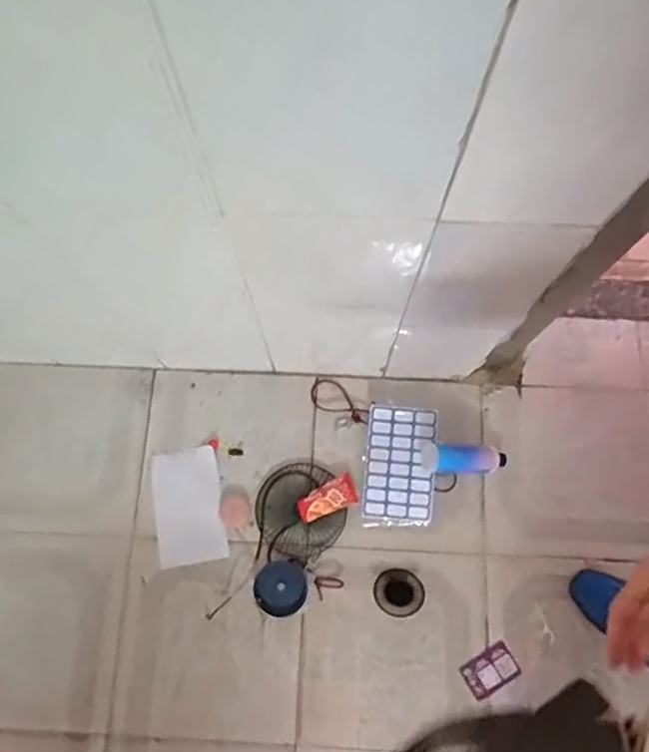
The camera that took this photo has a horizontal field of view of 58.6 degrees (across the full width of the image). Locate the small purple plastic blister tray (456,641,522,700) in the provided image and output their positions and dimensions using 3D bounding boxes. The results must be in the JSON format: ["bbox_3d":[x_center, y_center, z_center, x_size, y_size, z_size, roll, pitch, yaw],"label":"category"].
[{"bbox_3d":[0.263,0.468,0.918,0.086,0.007,0.059,-31,74,-8],"label":"small purple plastic blister tray"}]

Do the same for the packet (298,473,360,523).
[{"bbox_3d":[0.006,0.207,0.983,0.102,0.013,0.050,-20,76,-5],"label":"packet"}]

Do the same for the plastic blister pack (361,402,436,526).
[{"bbox_3d":[0.129,0.149,0.994,0.113,0.027,0.201,5,75,1],"label":"plastic blister pack"}]

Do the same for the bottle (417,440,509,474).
[{"bbox_3d":[0.238,0.137,0.983,0.146,0.054,0.052,2,75,0],"label":"bottle"}]

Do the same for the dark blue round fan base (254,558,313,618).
[{"bbox_3d":[-0.069,0.344,0.945,0.084,0.016,0.089,29,77,7],"label":"dark blue round fan base"}]

